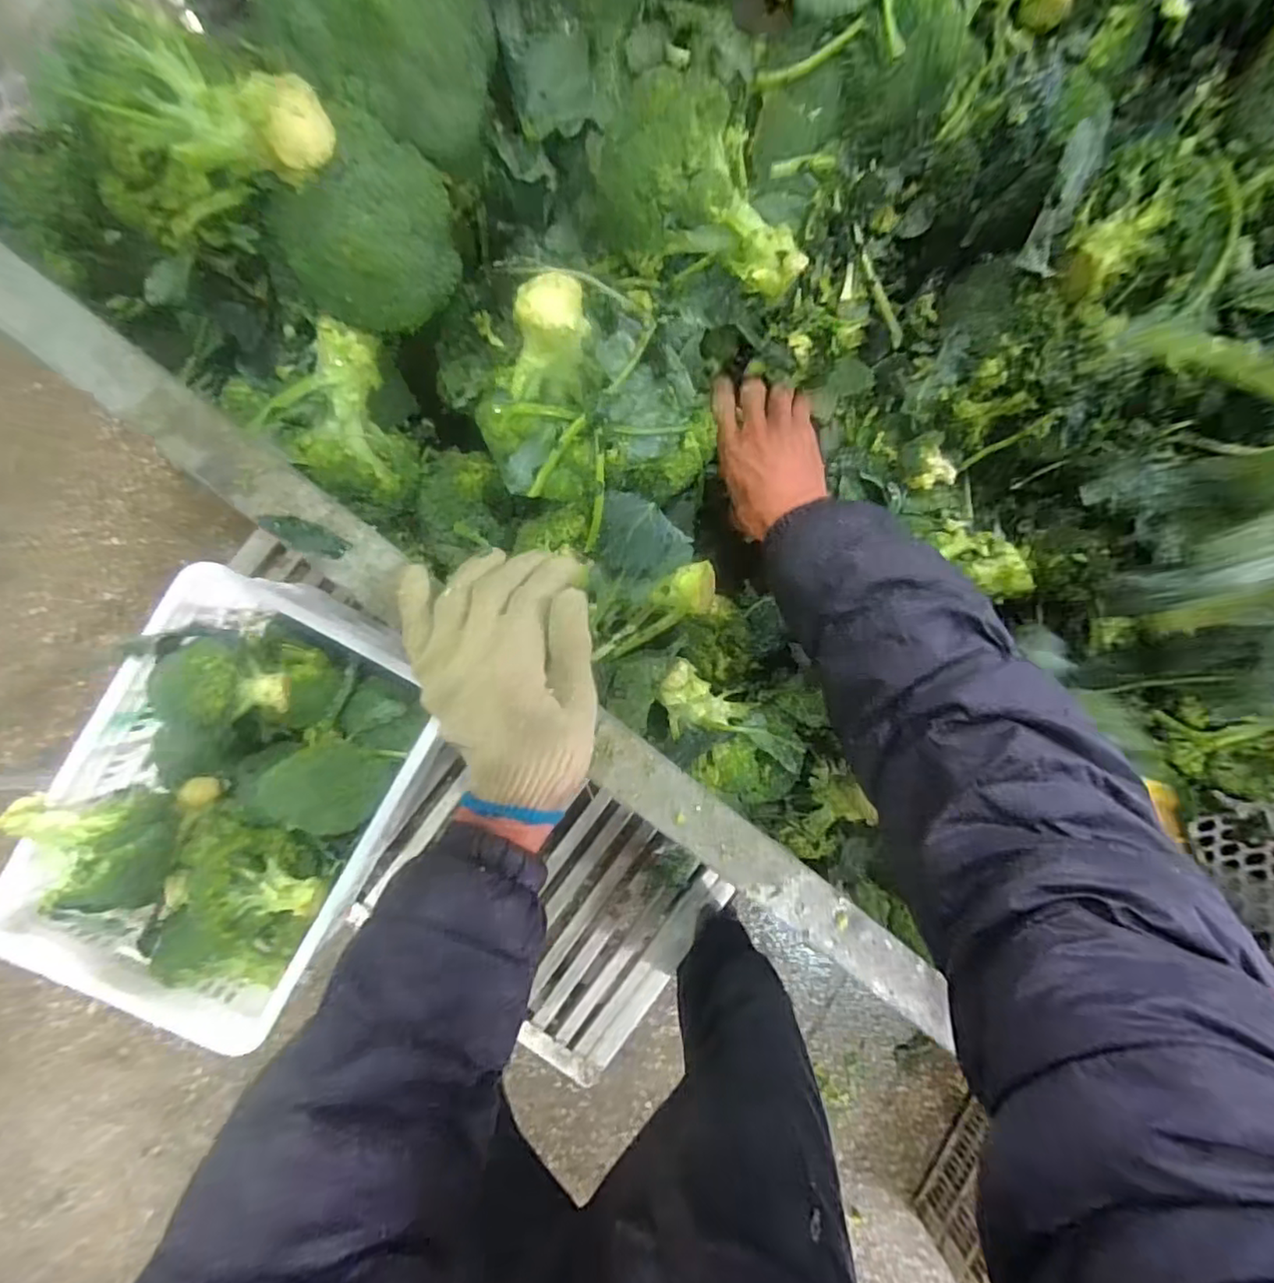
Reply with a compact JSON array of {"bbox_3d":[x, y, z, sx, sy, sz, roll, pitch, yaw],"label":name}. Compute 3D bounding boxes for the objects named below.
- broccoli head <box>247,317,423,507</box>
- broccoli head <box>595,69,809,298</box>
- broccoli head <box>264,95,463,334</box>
[{"bbox_3d":[-0.216,-0.165,0.458,0.079,0.105,0.116,-16,92,-7],"label":"broccoli head"},{"bbox_3d":[0.050,-0.308,0.427,0.148,0.083,0.078,15,88,-8],"label":"broccoli head"},{"bbox_3d":[-0.168,-0.265,0.399,0.085,0.085,0.111,37,85,-6],"label":"broccoli head"}]

